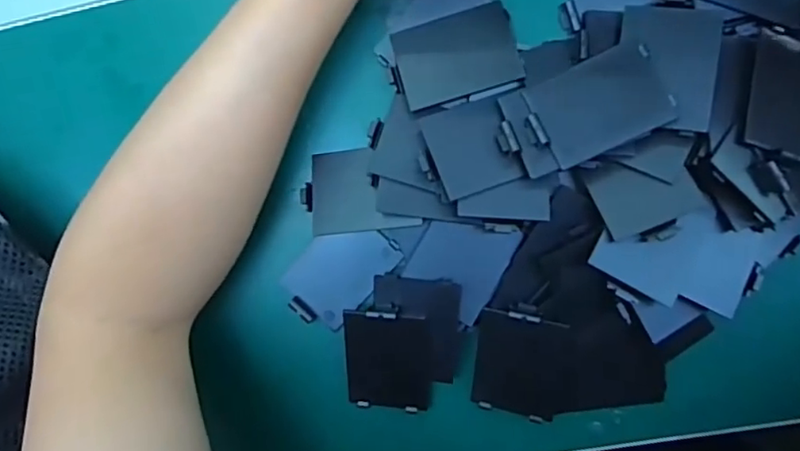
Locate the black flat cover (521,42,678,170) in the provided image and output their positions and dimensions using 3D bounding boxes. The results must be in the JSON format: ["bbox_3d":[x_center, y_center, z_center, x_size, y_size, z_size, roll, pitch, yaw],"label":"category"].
[{"bbox_3d":[0.096,-0.059,0.286,0.065,0.005,0.044,-24,78,4],"label":"black flat cover"}]

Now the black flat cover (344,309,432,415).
[{"bbox_3d":[-0.007,0.074,0.320,0.046,0.008,0.066,2,116,8],"label":"black flat cover"}]

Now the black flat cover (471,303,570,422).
[{"bbox_3d":[0.063,0.073,0.311,0.045,0.010,0.066,9,112,13],"label":"black flat cover"}]

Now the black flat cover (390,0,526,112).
[{"bbox_3d":[0.030,-0.088,0.307,0.060,0.004,0.044,-16,81,6],"label":"black flat cover"}]

